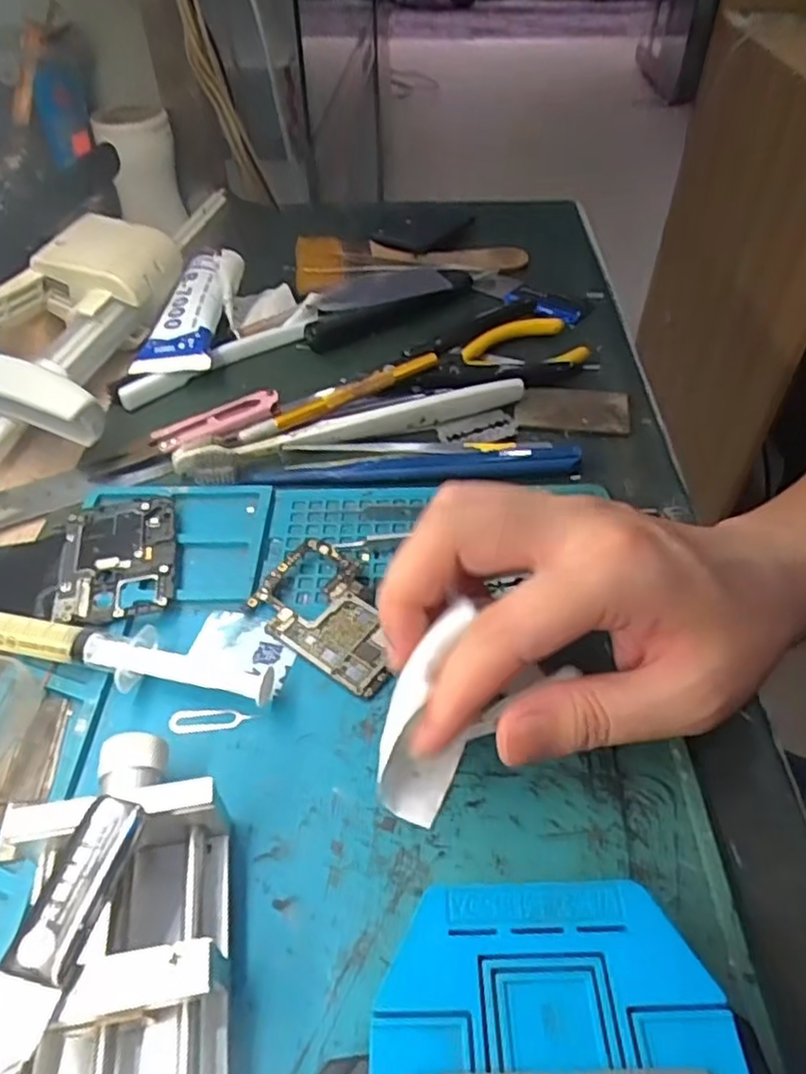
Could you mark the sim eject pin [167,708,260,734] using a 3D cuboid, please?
[{"bbox_3d":[-0.068,0.065,0.246,0.031,0.004,0.008,-4,52,-5],"label":"sim eject pin"}]

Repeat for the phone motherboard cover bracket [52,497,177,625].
[{"bbox_3d":[-0.122,0.009,0.295,0.047,0.006,0.070,-9,47,-7],"label":"phone motherboard cover bracket"}]

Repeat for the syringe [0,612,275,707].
[{"bbox_3d":[-0.115,0.042,0.256,0.138,0.017,0.021,9,47,10],"label":"syringe"}]

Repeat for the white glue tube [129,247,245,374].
[{"bbox_3d":[-0.129,-0.140,0.419,0.046,0.032,0.112,3,47,4],"label":"white glue tube"}]

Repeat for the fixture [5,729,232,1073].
[{"bbox_3d":[-0.073,0.118,0.174,0.053,0.031,0.135,-8,47,-6],"label":"fixture"}]

